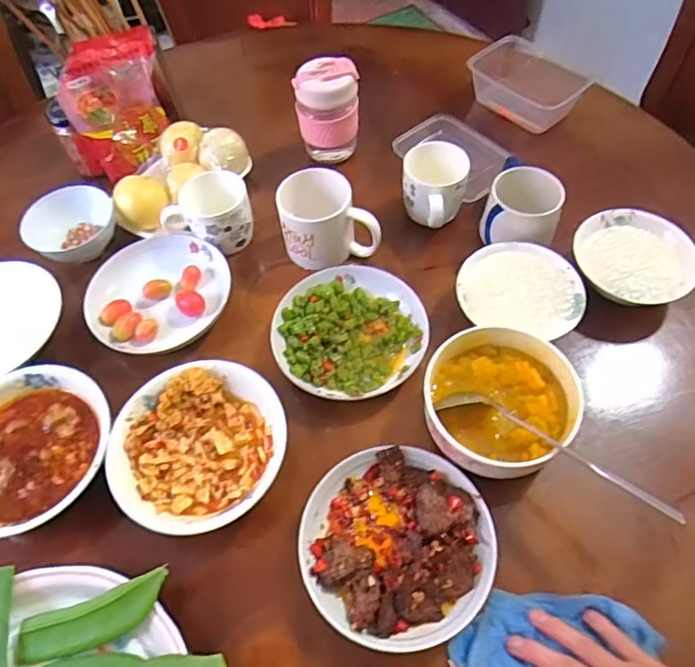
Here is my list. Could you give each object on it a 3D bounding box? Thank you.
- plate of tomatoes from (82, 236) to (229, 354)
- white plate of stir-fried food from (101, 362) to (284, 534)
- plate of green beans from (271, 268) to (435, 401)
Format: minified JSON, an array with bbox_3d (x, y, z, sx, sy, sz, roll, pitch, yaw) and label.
[{"bbox_3d":[-0.236,-0.050,0.693,0.175,0.041,0.158,-33,62,-16],"label":"plate of tomatoes"},{"bbox_3d":[-0.151,0.113,0.562,0.169,0.041,0.169,-2,58,3],"label":"white plate of stir-fried food"},{"bbox_3d":[0.002,-0.004,0.646,0.173,0.037,0.167,-2,58,3],"label":"plate of green beans"}]

